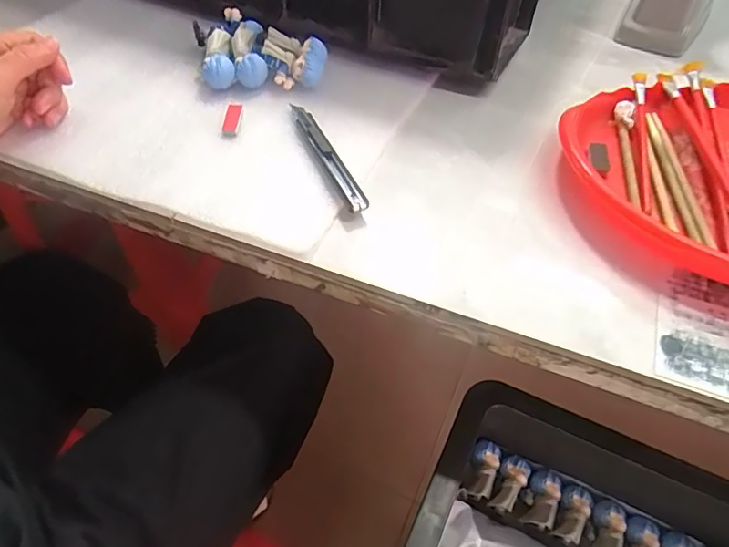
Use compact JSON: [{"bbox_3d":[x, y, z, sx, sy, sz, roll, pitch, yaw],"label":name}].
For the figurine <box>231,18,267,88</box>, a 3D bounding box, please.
[{"bbox_3d":[-0.104,-0.198,0.461,0.028,0.029,0.076,-7,51,-8],"label":"figurine"}]

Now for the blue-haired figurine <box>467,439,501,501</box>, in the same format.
[{"bbox_3d":[0.105,0.174,0.453,0.024,0.014,0.054,20,52,14],"label":"blue-haired figurine"}]

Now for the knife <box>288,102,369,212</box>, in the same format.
[{"bbox_3d":[-0.030,-0.090,0.384,0.015,0.013,0.133,-17,53,-15],"label":"knife"}]

